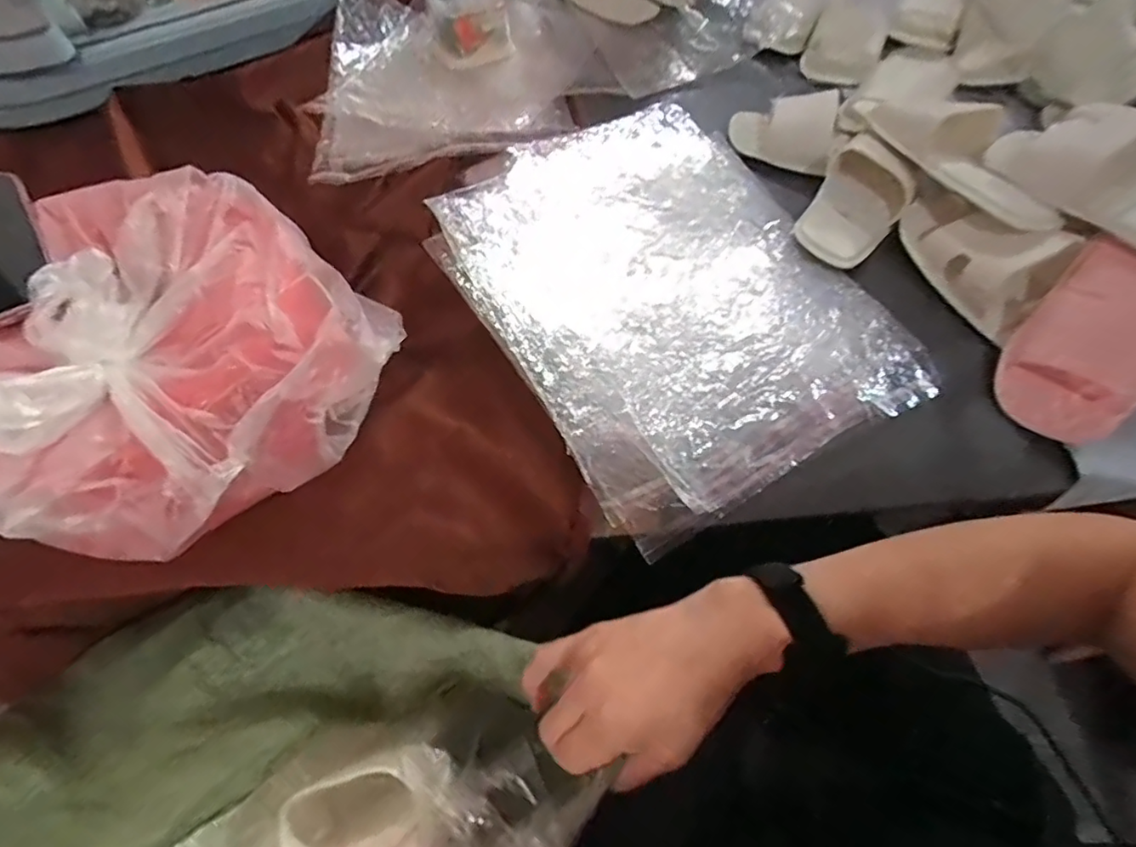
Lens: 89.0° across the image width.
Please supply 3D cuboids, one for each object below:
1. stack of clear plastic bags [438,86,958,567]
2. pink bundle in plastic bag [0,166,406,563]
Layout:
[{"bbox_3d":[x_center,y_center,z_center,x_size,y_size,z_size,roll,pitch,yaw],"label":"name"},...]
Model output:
[{"bbox_3d":[0.093,-0.138,0.575,0.350,0.031,0.437,-27,65,-15],"label":"stack of clear plastic bags"},{"bbox_3d":[-0.301,-0.058,0.434,0.279,0.134,0.295,24,63,7],"label":"pink bundle in plastic bag"}]

